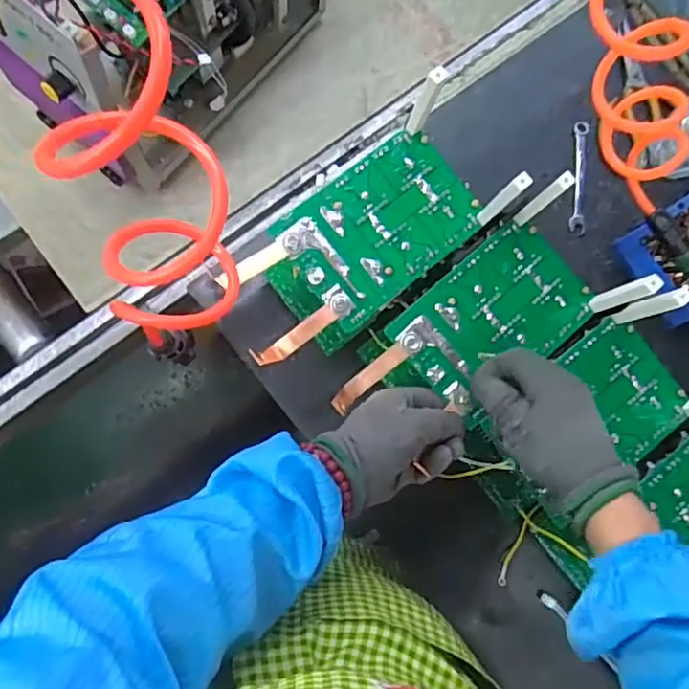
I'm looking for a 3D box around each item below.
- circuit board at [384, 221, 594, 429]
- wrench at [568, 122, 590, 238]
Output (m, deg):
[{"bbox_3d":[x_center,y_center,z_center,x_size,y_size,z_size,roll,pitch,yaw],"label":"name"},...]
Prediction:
[{"bbox_3d":[0.129,-0.024,0.506,0.158,0.011,0.106,-39,88,-8],"label":"circuit board"},{"bbox_3d":[0.271,-0.193,0.675,0.018,0.012,0.132,2,83,-5],"label":"wrench"}]

